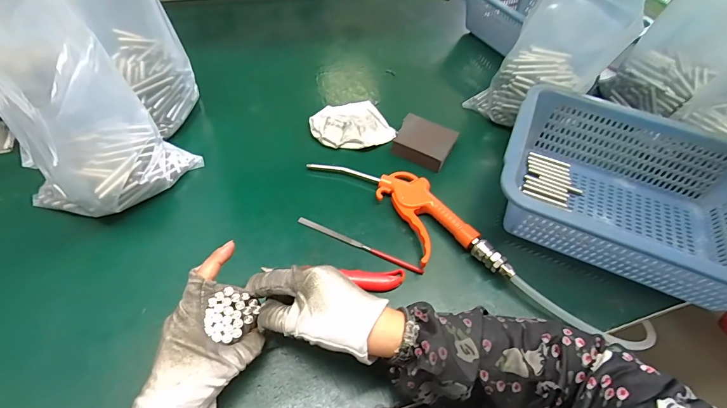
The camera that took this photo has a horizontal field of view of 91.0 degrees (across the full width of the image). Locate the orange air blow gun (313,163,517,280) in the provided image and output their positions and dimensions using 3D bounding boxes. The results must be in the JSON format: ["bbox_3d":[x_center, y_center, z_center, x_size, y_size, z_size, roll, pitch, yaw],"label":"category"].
[{"bbox_3d":[0.055,0.007,0.440,0.091,0.028,0.264,-32,61,-26],"label":"orange air blow gun"}]

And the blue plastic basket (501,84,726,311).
[{"bbox_3d":[0.315,-0.007,0.429,0.300,0.101,0.239,22,53,12],"label":"blue plastic basket"}]

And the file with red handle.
[{"bbox_3d":[-0.006,0.048,0.416,0.157,0.005,0.008,22,53,12],"label":"file with red handle"}]

